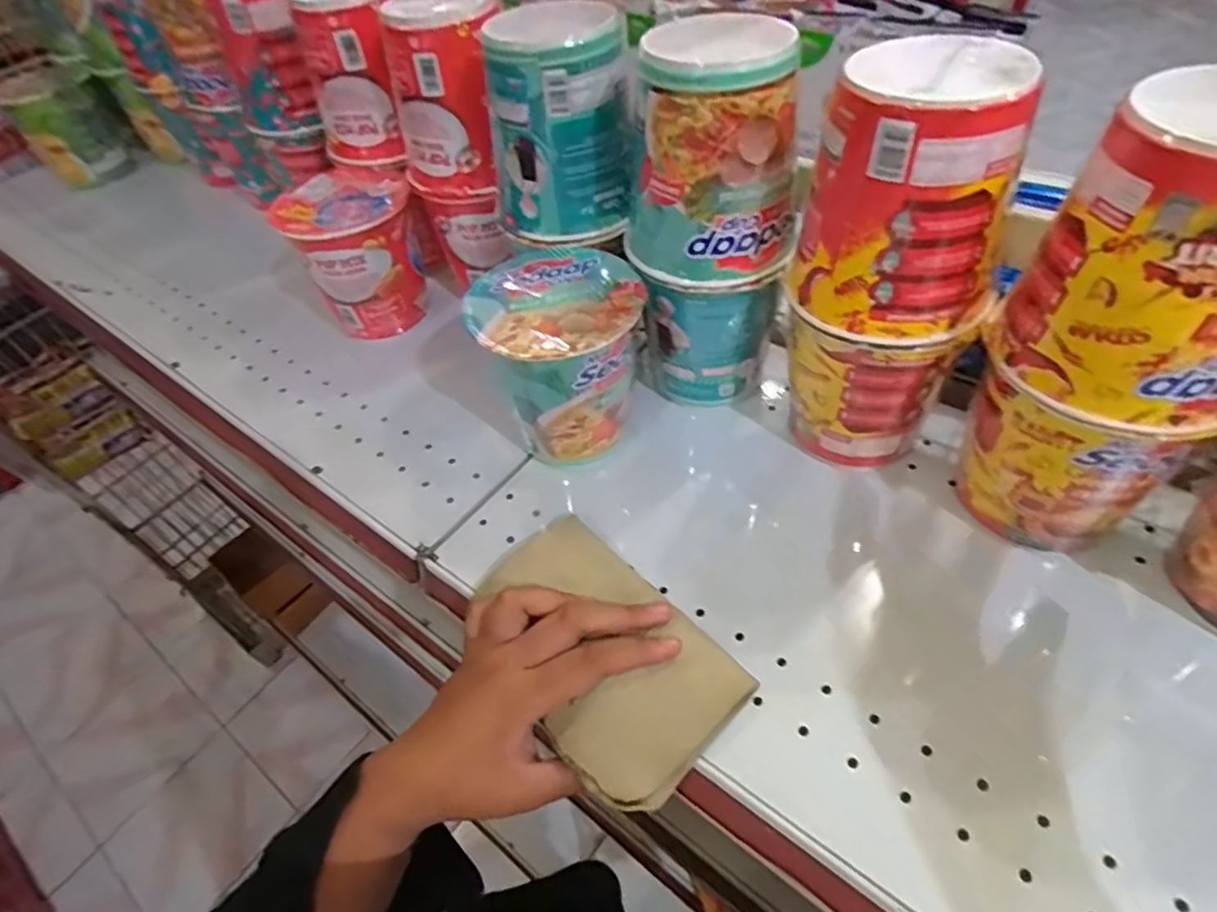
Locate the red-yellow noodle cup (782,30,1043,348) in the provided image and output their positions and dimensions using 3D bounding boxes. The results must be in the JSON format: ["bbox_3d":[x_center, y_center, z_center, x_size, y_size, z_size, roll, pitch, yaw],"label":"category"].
[{"bbox_3d":[0.145,-0.127,0.310,0.089,0.117,0.082,23,58,25],"label":"red-yellow noodle cup"}]

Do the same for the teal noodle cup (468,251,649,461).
[{"bbox_3d":[-0.028,-0.059,0.424,0.097,0.115,0.102,-4,50,5],"label":"teal noodle cup"}]

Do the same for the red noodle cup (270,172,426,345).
[{"bbox_3d":[-0.196,-0.153,0.527,0.092,0.117,0.088,-4,50,5],"label":"red noodle cup"}]

